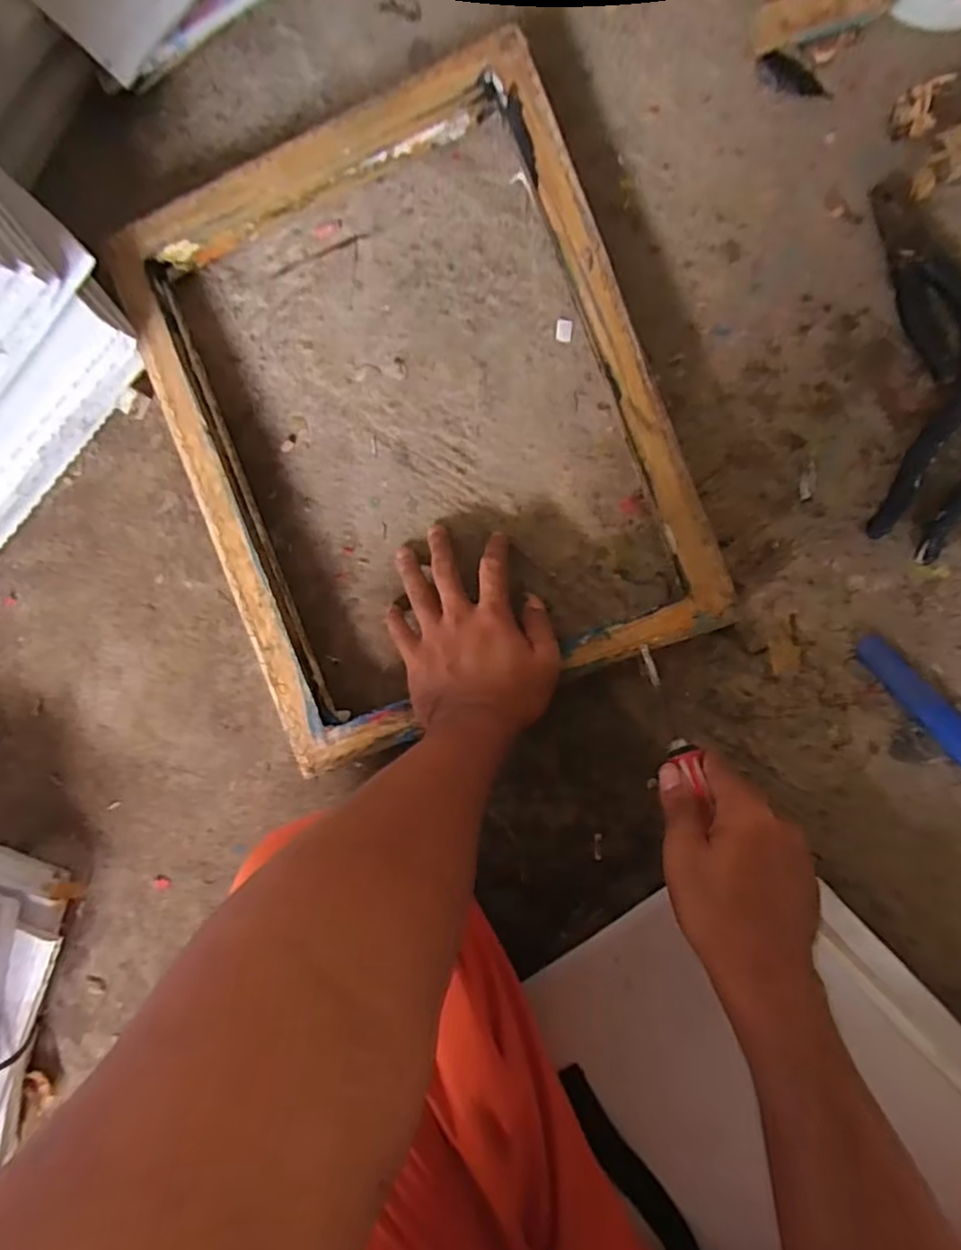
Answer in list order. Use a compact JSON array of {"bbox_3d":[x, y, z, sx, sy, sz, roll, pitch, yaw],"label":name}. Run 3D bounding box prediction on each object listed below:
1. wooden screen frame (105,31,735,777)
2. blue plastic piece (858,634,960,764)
[{"bbox_3d":[-0.056,-0.151,0.494,0.357,0.043,0.447,-21,90,9],"label":"wooden screen frame"},{"bbox_3d":[0.340,0.062,0.487,0.136,0.011,0.032,42,98,4],"label":"blue plastic piece"}]

